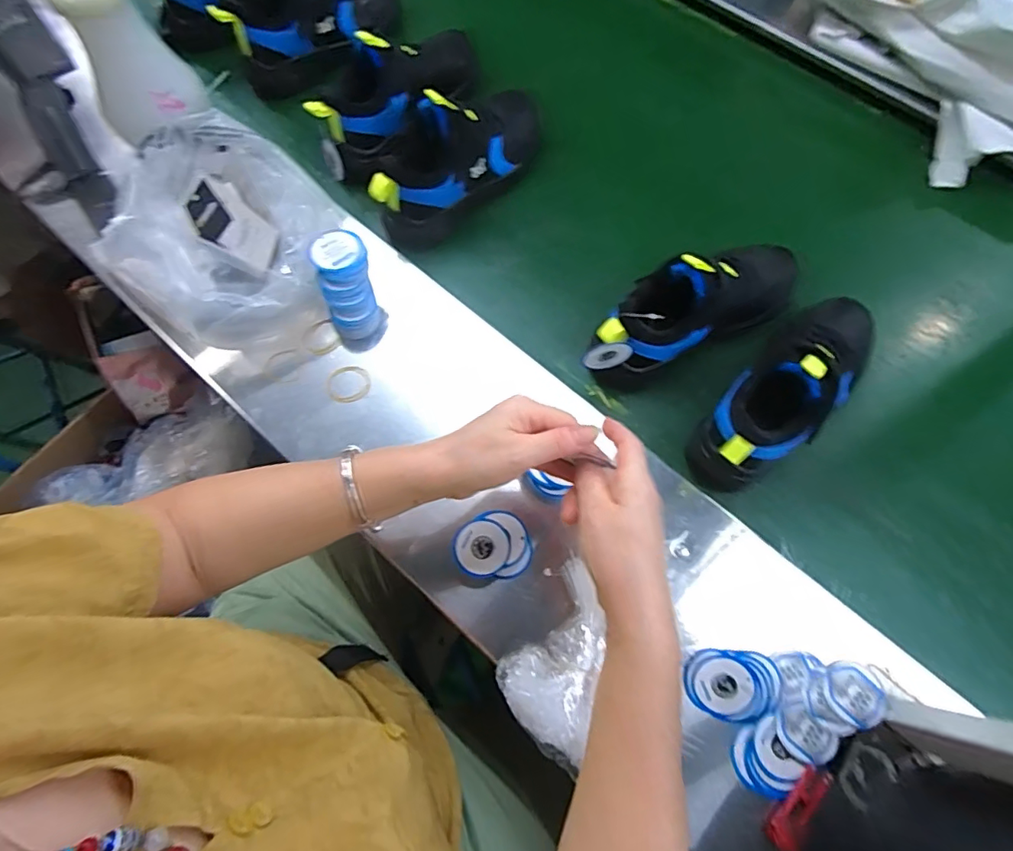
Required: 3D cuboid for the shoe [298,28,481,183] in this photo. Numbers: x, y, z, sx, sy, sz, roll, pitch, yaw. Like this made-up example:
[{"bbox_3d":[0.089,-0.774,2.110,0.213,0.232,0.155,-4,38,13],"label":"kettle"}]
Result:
[{"bbox_3d":[-0.126,-0.405,0.633,0.231,0.098,0.079,-33,75,-8],"label":"shoe"}]

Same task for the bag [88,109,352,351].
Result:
[{"bbox_3d":[-0.278,-0.185,0.540,0.207,0.112,0.194,36,77,12],"label":"bag"}]

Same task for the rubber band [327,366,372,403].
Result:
[{"bbox_3d":[-0.161,-0.042,0.539,0.044,0.005,0.040,-1,73,2],"label":"rubber band"}]

